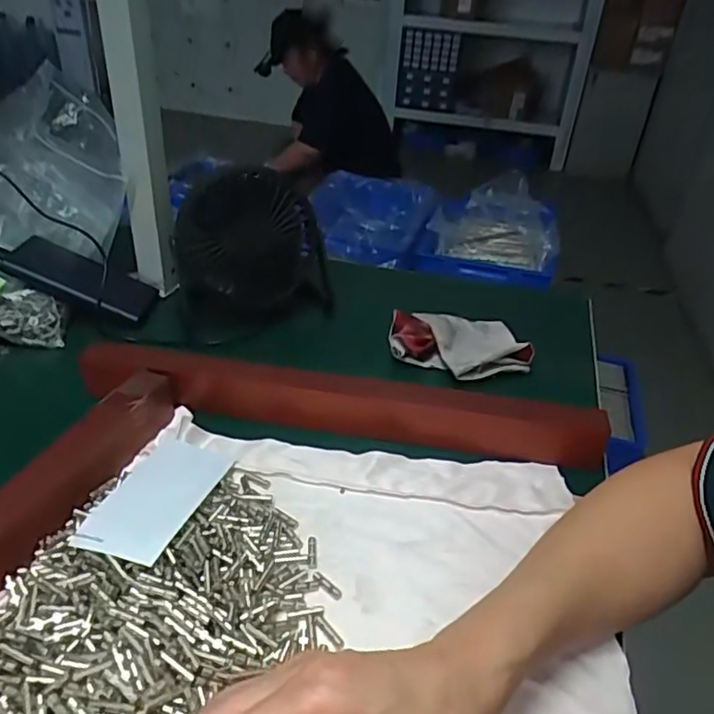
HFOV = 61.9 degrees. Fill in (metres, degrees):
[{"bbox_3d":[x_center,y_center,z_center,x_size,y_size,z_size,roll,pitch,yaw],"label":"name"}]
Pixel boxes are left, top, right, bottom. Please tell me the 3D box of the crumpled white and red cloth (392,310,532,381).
[{"bbox_3d":[0.090,-0.015,0.542,0.121,0.029,0.092,1,34,-6],"label":"crumpled white and red cloth"}]

